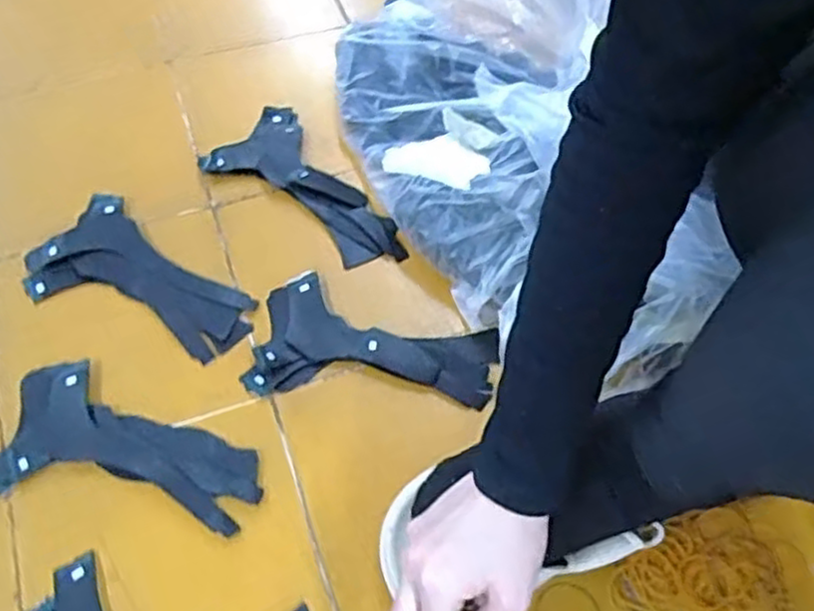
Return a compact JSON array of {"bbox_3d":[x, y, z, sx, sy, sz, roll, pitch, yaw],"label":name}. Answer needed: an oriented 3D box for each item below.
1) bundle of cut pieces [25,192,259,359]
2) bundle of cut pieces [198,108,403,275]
[{"bbox_3d":[-0.232,-0.013,0.623,0.193,0.009,0.108,35,65,16],"label":"bundle of cut pieces"},{"bbox_3d":[-0.100,-0.101,0.679,0.104,0.012,0.205,-33,67,-19],"label":"bundle of cut pieces"}]

